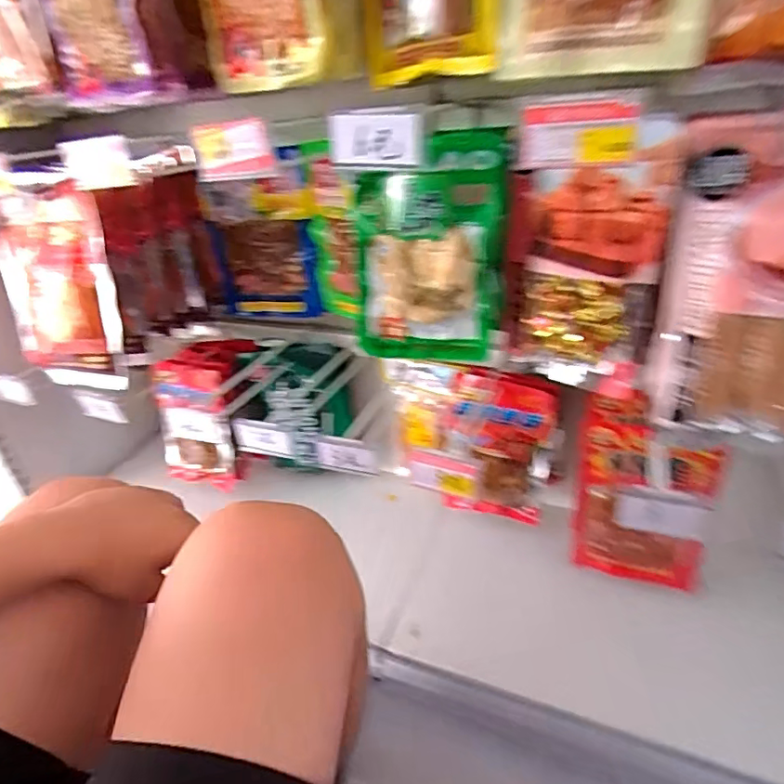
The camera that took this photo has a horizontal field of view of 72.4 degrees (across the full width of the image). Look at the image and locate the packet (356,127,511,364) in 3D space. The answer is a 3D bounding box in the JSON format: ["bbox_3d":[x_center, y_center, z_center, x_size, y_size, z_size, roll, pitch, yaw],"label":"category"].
[{"bbox_3d":[0.039,-0.134,0.544,0.145,0.235,0.034,4,38,5],"label":"packet"}]

